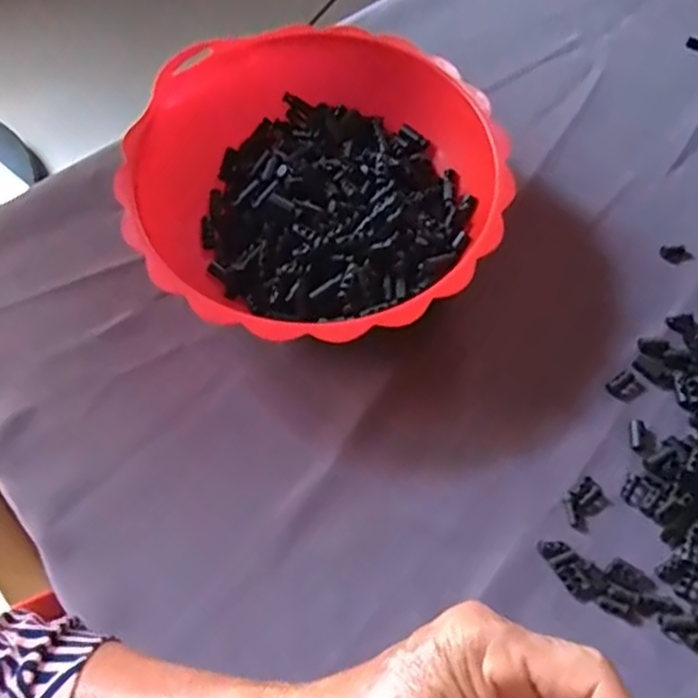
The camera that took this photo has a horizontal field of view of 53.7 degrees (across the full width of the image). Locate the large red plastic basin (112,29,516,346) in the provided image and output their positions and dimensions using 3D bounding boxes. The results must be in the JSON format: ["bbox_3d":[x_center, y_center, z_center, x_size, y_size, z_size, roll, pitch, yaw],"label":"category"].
[{"bbox_3d":[-0.022,-0.097,0.458,0.235,0.096,0.221,2,59,-3],"label":"large red plastic basin"}]

